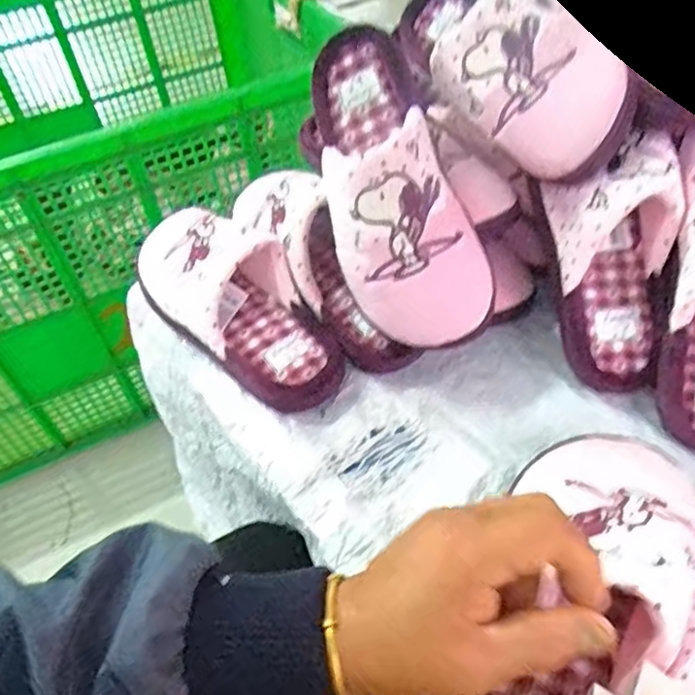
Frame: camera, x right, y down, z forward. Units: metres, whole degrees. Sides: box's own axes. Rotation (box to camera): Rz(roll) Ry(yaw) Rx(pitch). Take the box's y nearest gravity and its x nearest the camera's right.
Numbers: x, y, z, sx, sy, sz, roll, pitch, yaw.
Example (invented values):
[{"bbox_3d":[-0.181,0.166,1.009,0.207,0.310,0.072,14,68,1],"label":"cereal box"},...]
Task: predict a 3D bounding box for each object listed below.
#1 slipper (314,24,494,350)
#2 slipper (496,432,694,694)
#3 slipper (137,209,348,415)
[{"bbox_3d":[0.030,-0.121,0.456,0.091,0.087,0.245,-15,76,-7],"label":"slipper"},{"bbox_3d":[0.116,0.130,0.333,0.104,0.053,0.244,25,57,26],"label":"slipper"},{"bbox_3d":[-0.091,-0.040,0.517,0.095,0.057,0.226,-36,67,-23],"label":"slipper"}]

